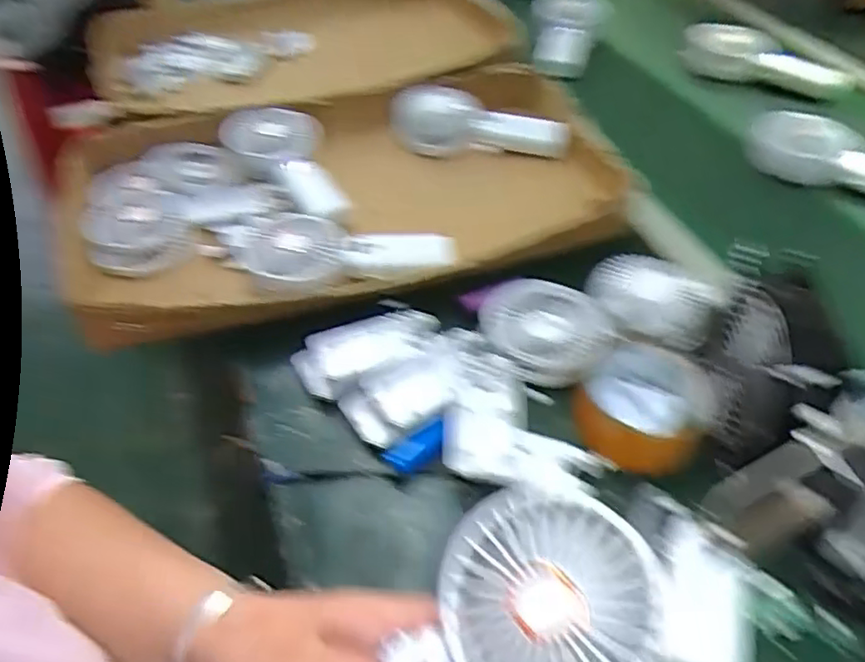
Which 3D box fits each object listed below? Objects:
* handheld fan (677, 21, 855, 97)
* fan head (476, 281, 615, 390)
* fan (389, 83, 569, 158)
[{"bbox_3d":[0.439,-0.357,0.848,0.210,0.042,0.077,18,50,17],"label":"handheld fan"},{"bbox_3d":[0.092,-0.001,0.526,0.103,0.036,0.099,0,47,0],"label":"fan head"},{"bbox_3d":[0.051,-0.234,0.732,0.193,0.057,0.078,4,47,4],"label":"fan"}]

